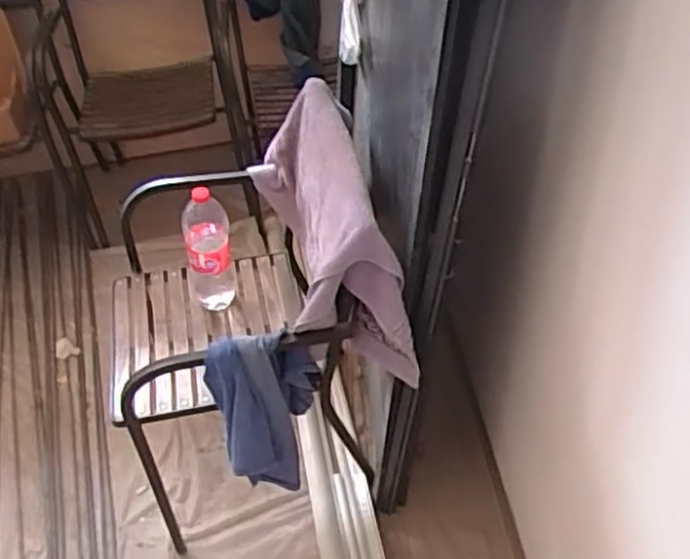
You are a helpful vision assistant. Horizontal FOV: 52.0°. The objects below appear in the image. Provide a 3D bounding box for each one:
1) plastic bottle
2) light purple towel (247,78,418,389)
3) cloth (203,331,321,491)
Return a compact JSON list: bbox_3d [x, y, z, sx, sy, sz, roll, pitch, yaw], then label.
[{"bbox_3d":[-0.271,-0.054,1.418,0.100,0.296,0.073,-18,47,-11],"label":"plastic bottle"},{"bbox_3d":[-0.039,-0.097,1.301,0.197,0.298,0.544,-12,46,-6],"label":"light purple towel"},{"bbox_3d":[-0.126,0.240,1.251,0.191,0.328,0.118,-16,47,-10],"label":"cloth"}]

